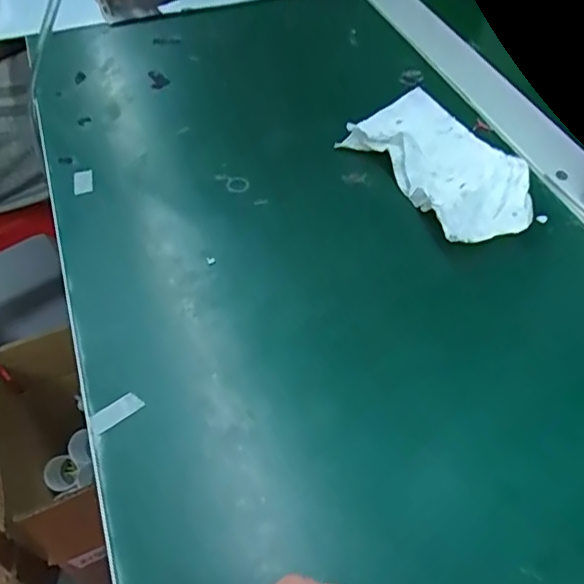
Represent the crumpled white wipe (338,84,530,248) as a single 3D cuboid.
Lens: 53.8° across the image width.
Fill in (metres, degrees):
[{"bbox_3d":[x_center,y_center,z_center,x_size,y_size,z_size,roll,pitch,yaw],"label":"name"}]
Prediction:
[{"bbox_3d":[0.093,-0.077,0.357,0.072,0.022,0.121,-23,55,-16],"label":"crumpled white wipe"}]

